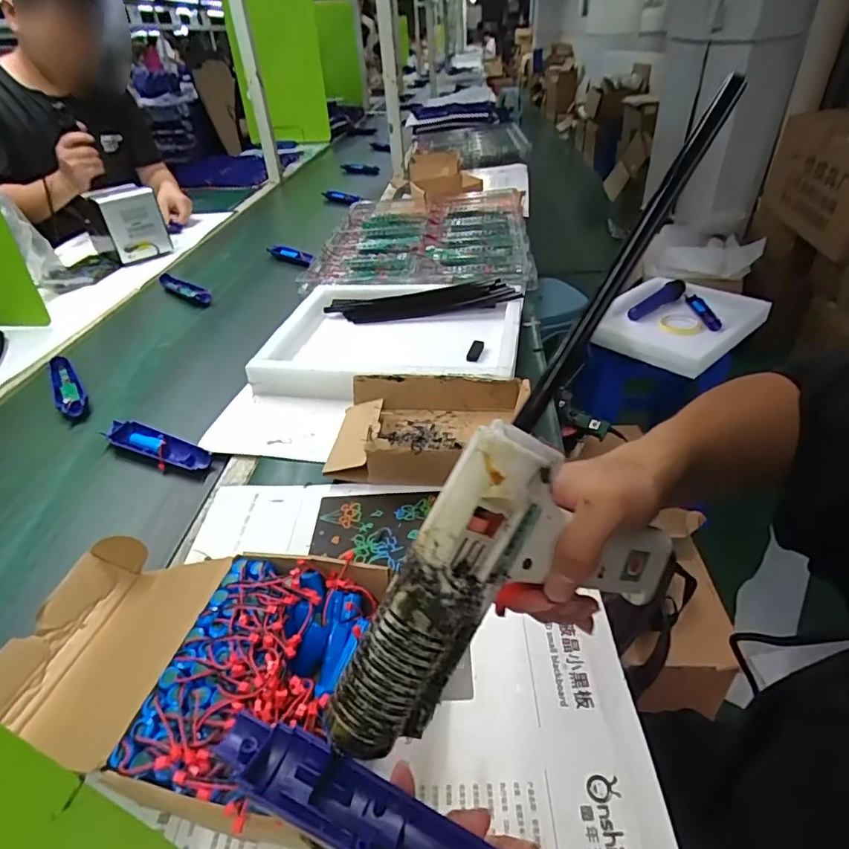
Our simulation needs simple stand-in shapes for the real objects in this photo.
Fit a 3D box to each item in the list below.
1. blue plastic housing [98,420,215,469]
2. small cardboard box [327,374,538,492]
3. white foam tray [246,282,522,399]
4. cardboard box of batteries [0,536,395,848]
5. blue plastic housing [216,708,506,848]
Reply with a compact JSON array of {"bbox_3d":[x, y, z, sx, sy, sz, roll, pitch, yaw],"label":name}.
[{"bbox_3d":[-0.329,0.024,0.640,0.155,0.020,0.035,11,40,20],"label":"blue plastic housing"},{"bbox_3d":[0.005,0.001,0.598,0.211,0.058,0.155,2,38,8],"label":"small cardboard box"},{"bbox_3d":[-0.042,-0.136,0.790,0.361,0.049,0.301,2,38,8],"label":"white foam tray"},{"bbox_3d":[-0.182,0.169,0.388,0.299,0.077,0.176,7,39,14],"label":"cardboard box of batteries"},{"bbox_3d":[-0.024,0.189,0.250,0.166,0.023,0.036,20,43,14],"label":"blue plastic housing"}]

